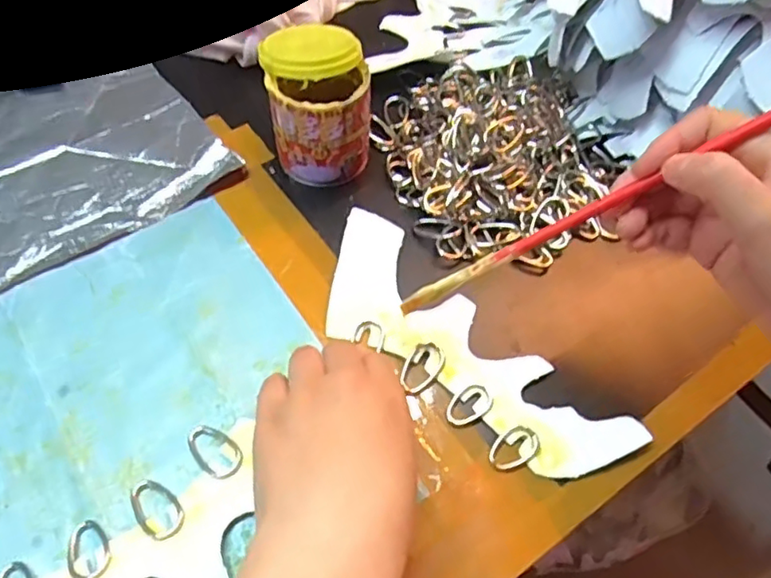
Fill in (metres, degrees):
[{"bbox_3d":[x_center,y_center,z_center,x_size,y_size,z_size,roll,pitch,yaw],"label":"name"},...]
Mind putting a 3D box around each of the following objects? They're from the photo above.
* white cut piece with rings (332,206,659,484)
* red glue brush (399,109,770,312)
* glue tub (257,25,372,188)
[{"bbox_3d":[0.040,0.035,0.355,0.212,0.007,0.075,40,63,20],"label":"white cut piece with rings"},{"bbox_3d":[0.109,-0.043,0.277,0.244,0.009,0.009,-29,53,27],"label":"red glue brush"},{"bbox_3d":[-0.044,-0.120,0.407,0.065,0.080,0.067,2,57,-2],"label":"glue tub"}]

